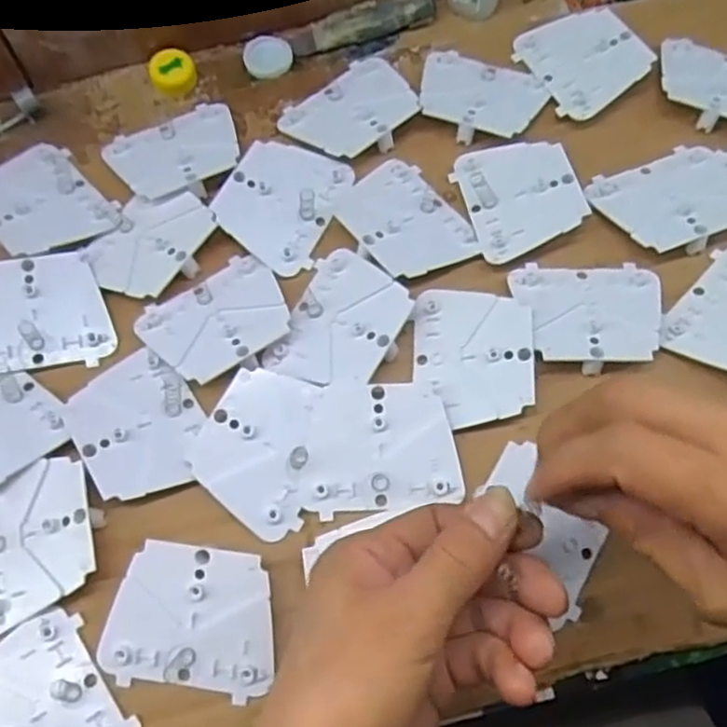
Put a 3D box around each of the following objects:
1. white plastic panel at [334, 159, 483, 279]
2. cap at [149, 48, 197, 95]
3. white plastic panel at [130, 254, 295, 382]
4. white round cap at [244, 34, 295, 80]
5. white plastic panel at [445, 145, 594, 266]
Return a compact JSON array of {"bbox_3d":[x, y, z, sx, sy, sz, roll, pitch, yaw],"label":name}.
[{"bbox_3d":[0.024,-0.085,0.425,0.061,0.006,0.080,-33,71,-10],"label":"white plastic panel"},{"bbox_3d":[-0.128,-0.197,0.487,0.029,0.012,0.029,-1,69,2],"label":"cap"},{"bbox_3d":[-0.082,-0.025,0.408,0.078,0.013,0.062,-33,71,-10],"label":"white plastic panel"},{"bbox_3d":[-0.064,-0.208,0.488,0.032,0.006,0.031,-1,69,2],"label":"white round cap"},{"bbox_3d":[0.093,-0.102,0.427,0.065,0.009,0.076,-15,69,-4],"label":"white plastic panel"}]

